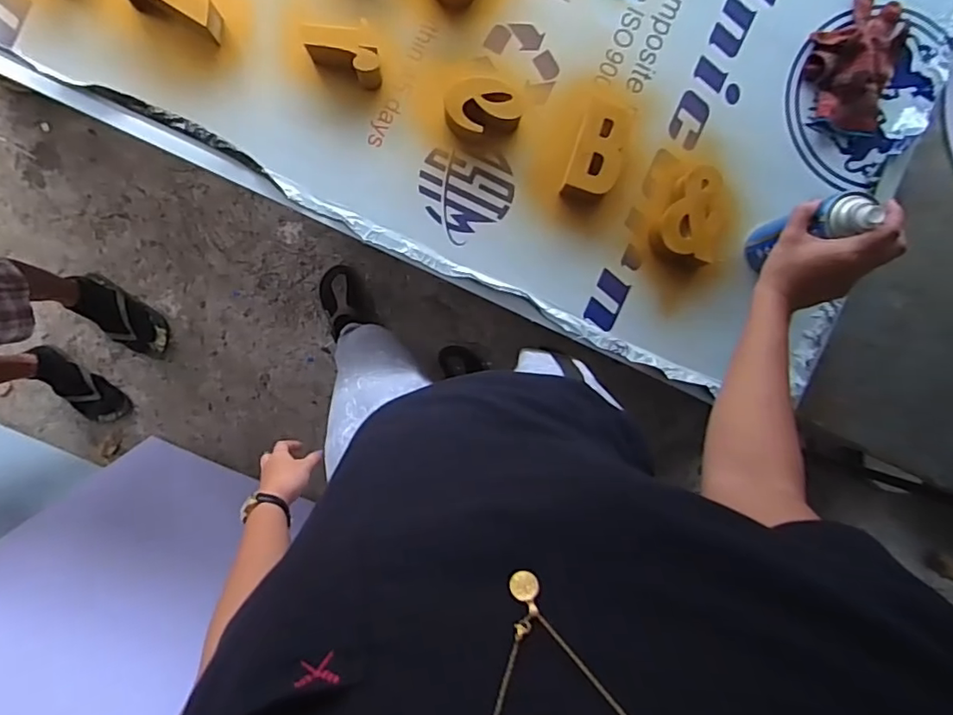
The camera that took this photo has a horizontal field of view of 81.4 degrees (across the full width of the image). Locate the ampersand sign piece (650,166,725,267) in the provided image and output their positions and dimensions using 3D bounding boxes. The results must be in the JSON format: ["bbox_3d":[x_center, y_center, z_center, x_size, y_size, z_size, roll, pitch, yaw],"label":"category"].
[{"bbox_3d":[0.265,-0.173,0.690,0.084,0.043,0.122,-2,92,-2],"label":"ampersand sign piece"}]

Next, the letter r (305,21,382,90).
[{"bbox_3d":[-0.162,-0.364,0.668,0.091,0.048,0.060,-3,92,-2],"label":"letter r"}]

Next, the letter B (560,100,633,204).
[{"bbox_3d":[0.148,-0.253,0.682,0.067,0.035,0.120,18,92,-2],"label":"letter B"}]

